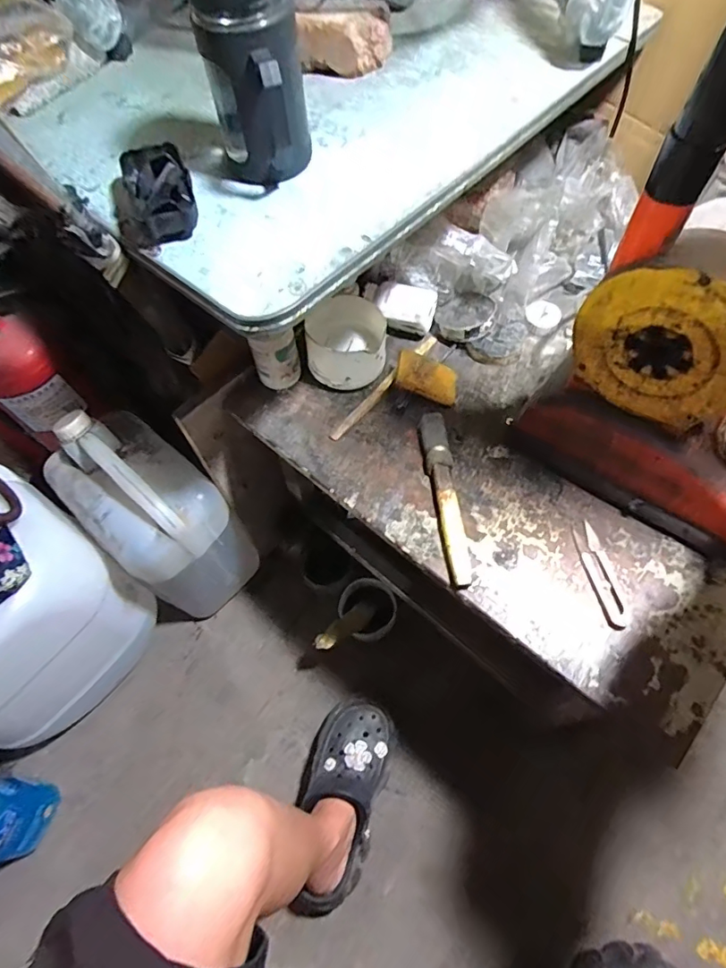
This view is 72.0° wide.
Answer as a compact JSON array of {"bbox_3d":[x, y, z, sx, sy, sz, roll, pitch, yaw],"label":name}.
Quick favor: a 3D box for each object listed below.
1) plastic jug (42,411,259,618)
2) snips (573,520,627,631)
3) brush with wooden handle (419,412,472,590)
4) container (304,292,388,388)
[{"bbox_3d":[-0.303,0.058,0.755,0.220,0.321,0.155,39,70,20],"label":"plastic jug"},{"bbox_3d":[0.222,0.084,0.468,0.022,0.004,0.099,-8,62,-2],"label":"snips"},{"bbox_3d":[0.083,0.011,0.505,0.028,0.019,0.188,-6,62,-1],"label":"brush with wooden handle"},{"bbox_3d":[-0.019,-0.165,0.575,0.087,0.062,0.104,-6,62,-1],"label":"container"}]

